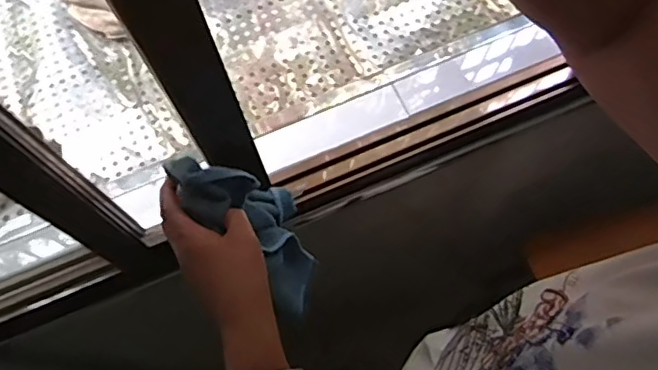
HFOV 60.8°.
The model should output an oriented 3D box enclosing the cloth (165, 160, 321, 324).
[{"bbox_3d":[-0.065,0.039,0.533,0.061,0.210,0.089,26,71,41],"label":"cloth"}]

